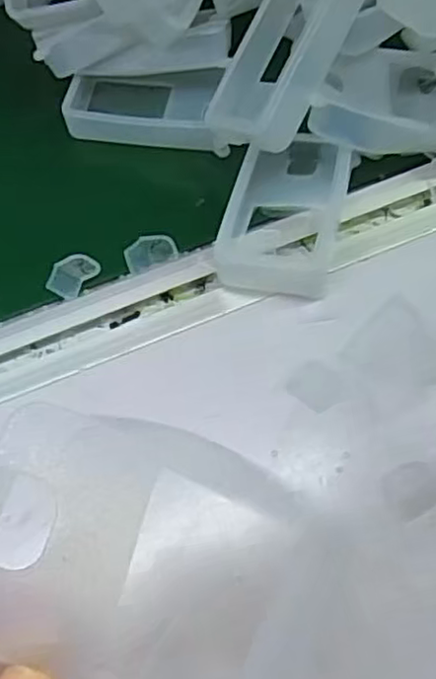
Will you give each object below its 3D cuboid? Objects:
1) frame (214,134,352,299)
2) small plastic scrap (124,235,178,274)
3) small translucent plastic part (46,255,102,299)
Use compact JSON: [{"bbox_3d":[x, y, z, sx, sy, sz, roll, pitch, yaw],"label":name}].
[{"bbox_3d":[0.034,-0.067,0.338,0.055,0.021,0.092,11,66,8],"label":"frame"},{"bbox_3d":[-0.035,-0.046,0.347,0.026,0.004,0.018,-21,66,-6],"label":"small plastic scrap"},{"bbox_3d":[-0.075,-0.034,0.343,0.019,0.005,0.026,39,77,3],"label":"small translucent plastic part"}]

